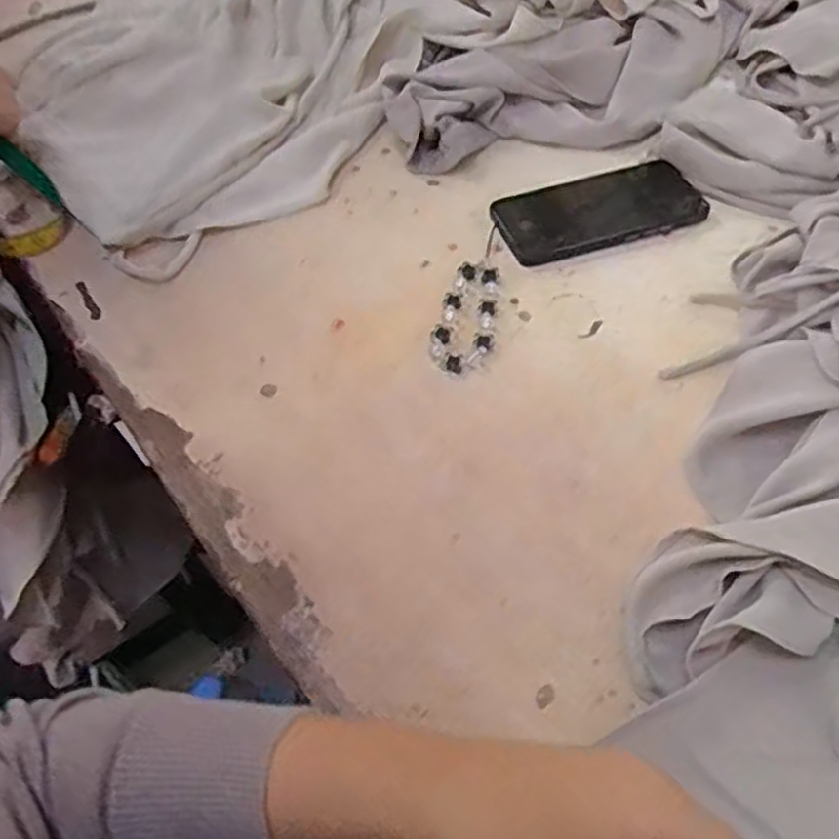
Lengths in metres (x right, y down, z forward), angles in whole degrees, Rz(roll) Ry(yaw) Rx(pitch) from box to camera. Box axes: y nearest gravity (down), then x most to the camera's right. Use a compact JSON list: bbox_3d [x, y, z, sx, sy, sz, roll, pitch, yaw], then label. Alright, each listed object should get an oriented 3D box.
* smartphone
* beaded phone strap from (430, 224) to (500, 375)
[{"bbox_3d":[0.144,-0.172,0.611,0.165,0.010,0.086,-16,55,-7],"label":"smartphone"},{"bbox_3d":[0.038,-0.093,0.554,0.042,0.009,0.146,5,55,7],"label":"beaded phone strap"}]

